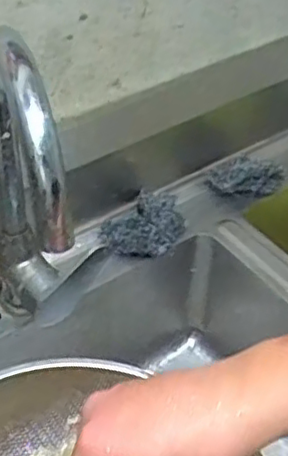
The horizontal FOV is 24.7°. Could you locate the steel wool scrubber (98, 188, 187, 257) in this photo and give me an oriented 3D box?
[{"bbox_3d":[0.001,-0.004,0.780,0.103,0.038,0.083,-31,52,-31],"label":"steel wool scrubber"}]

